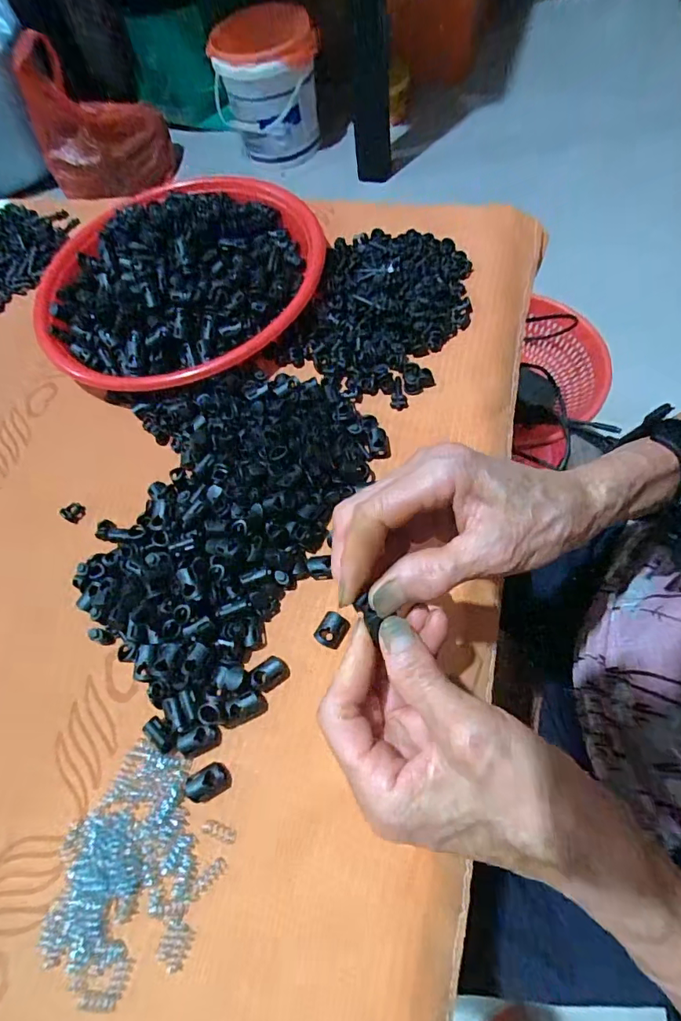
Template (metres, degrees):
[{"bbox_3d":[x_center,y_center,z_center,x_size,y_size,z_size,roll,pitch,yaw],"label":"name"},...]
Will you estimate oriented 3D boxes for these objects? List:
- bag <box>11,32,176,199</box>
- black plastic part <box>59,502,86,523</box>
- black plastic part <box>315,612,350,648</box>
[{"bbox_3d":[-0.665,-1.053,1.325,0.349,0.418,0.212,-30,65,-7],"label":"bag"},{"bbox_3d":[-0.195,0.001,0.345,0.010,0.009,0.014,31,72,19],"label":"black plastic part"},{"bbox_3d":[-0.005,0.072,0.282,0.016,0.013,0.019,27,71,18],"label":"black plastic part"}]

